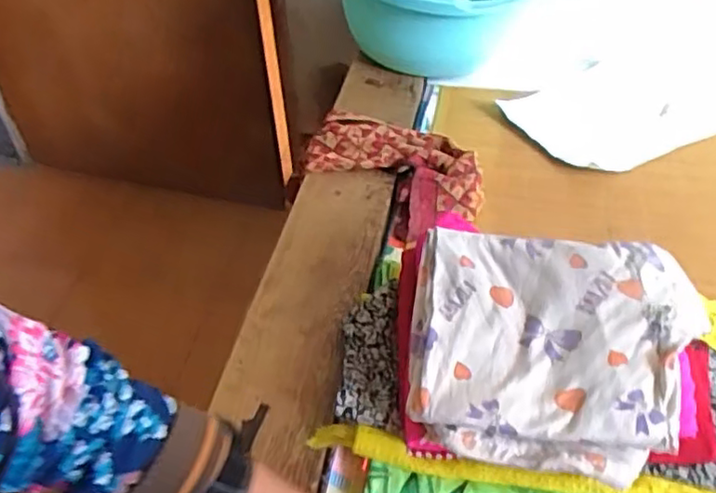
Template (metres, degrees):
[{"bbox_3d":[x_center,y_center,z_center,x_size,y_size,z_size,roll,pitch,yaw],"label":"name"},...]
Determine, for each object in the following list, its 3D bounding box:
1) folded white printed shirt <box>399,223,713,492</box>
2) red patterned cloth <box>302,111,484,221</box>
[{"bbox_3d":[0.188,0.092,0.620,0.273,0.055,0.231,6,45,10],"label":"folded white printed shirt"},{"bbox_3d":[0.056,-0.126,0.979,0.286,0.047,0.144,17,48,20],"label":"red patterned cloth"}]

